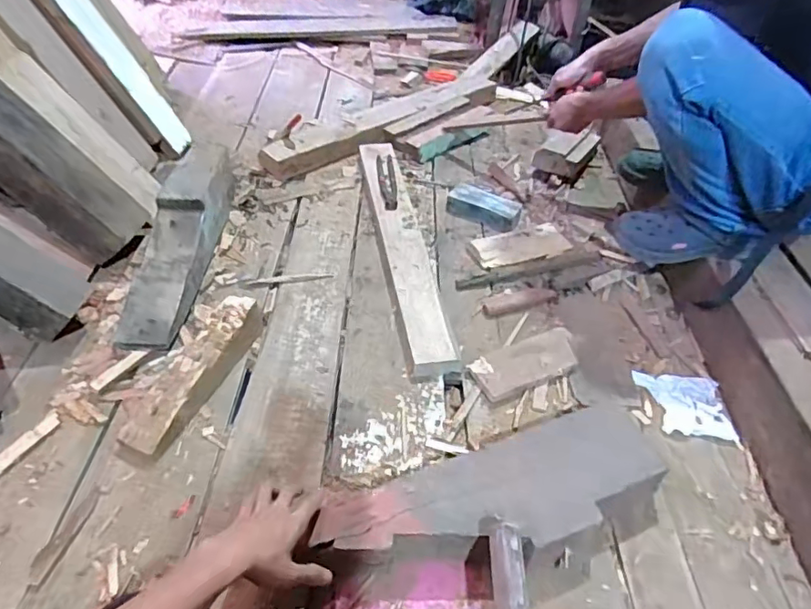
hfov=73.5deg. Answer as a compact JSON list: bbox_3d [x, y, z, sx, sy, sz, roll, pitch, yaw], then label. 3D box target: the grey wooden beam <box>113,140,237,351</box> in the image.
[{"bbox_3d":[-0.456,-0.154,1.113,0.115,0.130,0.574,1,45,-1],"label":"grey wooden beam"}]

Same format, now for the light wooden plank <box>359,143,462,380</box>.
[{"bbox_3d":[-0.011,-0.164,1.191,0.106,0.047,0.789,-6,45,-8],"label":"light wooden plank"}]

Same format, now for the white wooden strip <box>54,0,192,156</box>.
[{"bbox_3d":[-0.694,-0.595,1.294,0.031,0.505,0.114,-13,39,26],"label":"white wooden strip"}]

